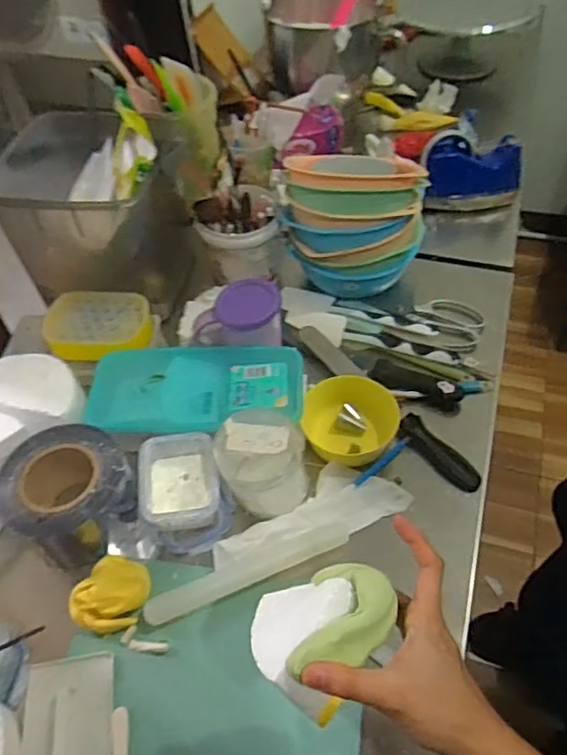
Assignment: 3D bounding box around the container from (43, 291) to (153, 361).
[{"bbox_3d":[-0.256,-0.073,0.832,0.140,0.032,0.104,-3,50,2],"label":"container"}]

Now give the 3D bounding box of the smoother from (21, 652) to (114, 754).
[{"bbox_3d":[-0.201,0.333,0.554,0.082,0.020,0.141,-9,50,-3],"label":"smoother"}]

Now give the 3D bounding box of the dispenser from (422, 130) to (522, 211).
[{"bbox_3d":[0.321,-0.352,1.031,0.158,0.098,0.078,-6,50,0],"label":"dispenser"}]

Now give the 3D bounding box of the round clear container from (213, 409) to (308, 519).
[{"bbox_3d":[-0.021,0.094,0.668,0.099,0.096,0.084,-11,50,-5],"label":"round clear container"}]

